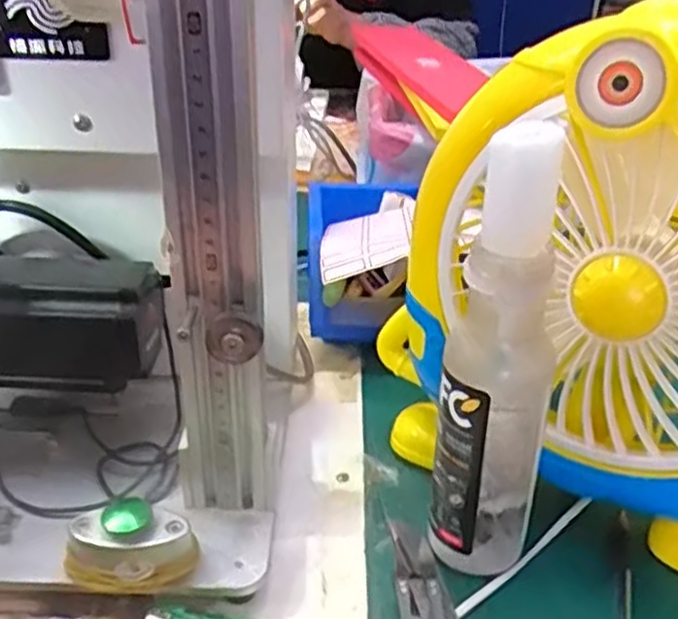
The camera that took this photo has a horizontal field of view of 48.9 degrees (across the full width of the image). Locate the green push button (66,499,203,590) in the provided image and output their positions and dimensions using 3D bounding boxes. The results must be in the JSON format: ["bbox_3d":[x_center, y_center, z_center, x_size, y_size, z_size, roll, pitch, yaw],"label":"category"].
[{"bbox_3d":[-0.102,0.117,0.364,0.063,0.035,0.029,-1,30,-5],"label":"green push button"}]

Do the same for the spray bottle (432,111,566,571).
[{"bbox_3d":[0.075,0.033,0.352,0.056,0.225,0.055,10,31,14],"label":"spray bottle"}]

